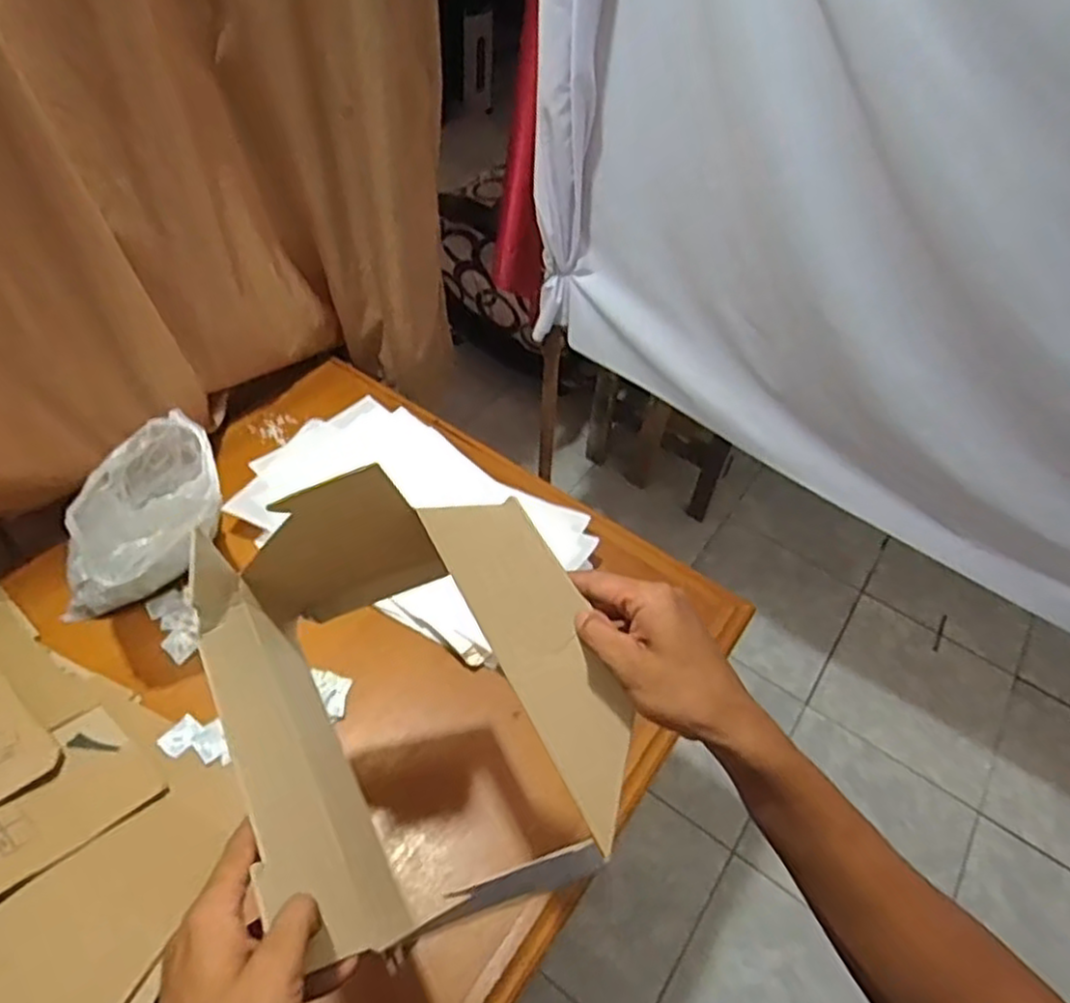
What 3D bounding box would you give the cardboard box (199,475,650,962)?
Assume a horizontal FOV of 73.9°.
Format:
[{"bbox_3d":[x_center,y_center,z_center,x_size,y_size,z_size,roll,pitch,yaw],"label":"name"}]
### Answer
[{"bbox_3d":[-0.091,0.125,0.489,0.215,0.177,0.274,-16,54,-19],"label":"cardboard box"}]

